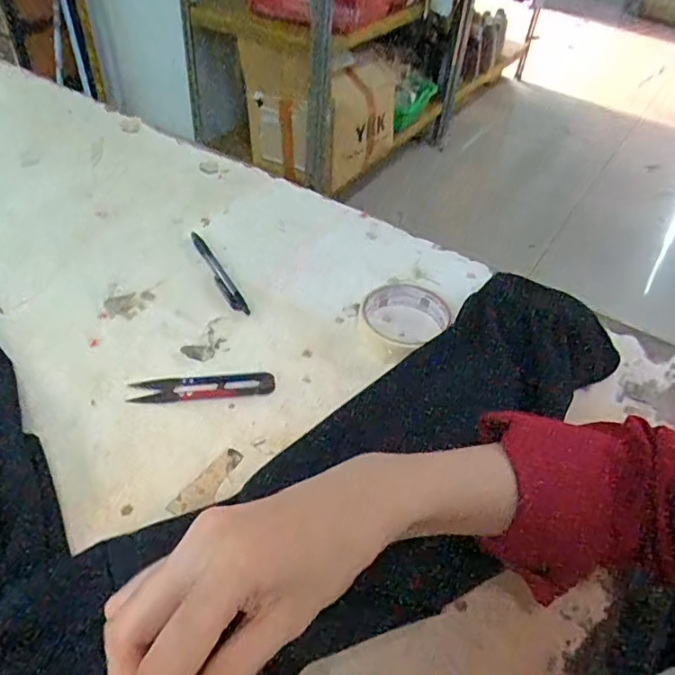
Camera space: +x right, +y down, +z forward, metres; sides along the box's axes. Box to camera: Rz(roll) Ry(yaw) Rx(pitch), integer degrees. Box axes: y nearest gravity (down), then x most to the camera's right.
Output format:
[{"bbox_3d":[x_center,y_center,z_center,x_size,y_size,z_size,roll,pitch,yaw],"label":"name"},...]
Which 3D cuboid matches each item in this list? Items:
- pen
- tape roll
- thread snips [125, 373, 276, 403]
[{"bbox_3d":[-0.124,-0.067,0.579,0.016,0.006,0.142,-19,50,-23],"label":"pen"},{"bbox_3d":[0.061,-0.019,0.531,0.076,0.027,0.086,34,52,25],"label":"tape roll"},{"bbox_3d":[-0.112,0.042,0.472,0.117,0.007,0.025,-2,46,-7],"label":"thread snips"}]

